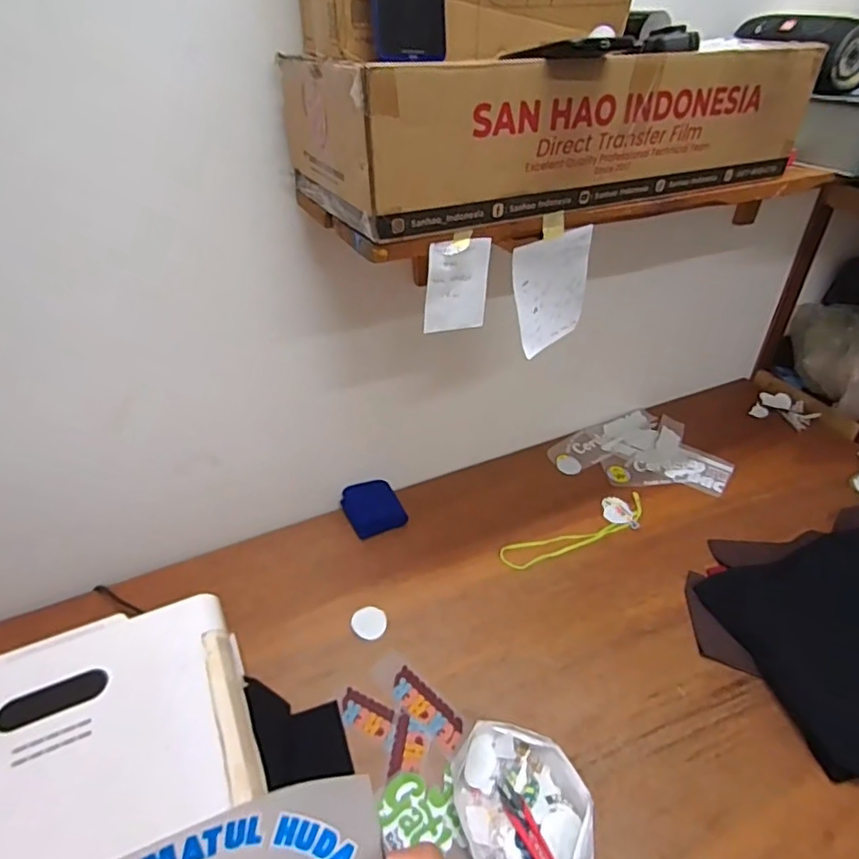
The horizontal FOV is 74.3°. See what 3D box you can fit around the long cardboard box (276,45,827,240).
[{"bbox_3d":[0.159,-0.403,0.732,0.625,0.145,0.275,-16,41,-19],"label":"long cardboard box"}]

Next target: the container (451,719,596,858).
[{"bbox_3d":[0.118,0.492,0.749,0.163,0.040,0.197,-14,41,-17],"label":"container"}]

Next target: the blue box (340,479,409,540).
[{"bbox_3d":[-0.115,0.160,1.177,0.111,0.036,0.117,-18,42,-21],"label":"blue box"}]

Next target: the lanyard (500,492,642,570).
[{"bbox_3d":[0.307,0.206,1.142,0.356,0.015,0.094,-21,43,-24],"label":"lanyard"}]

